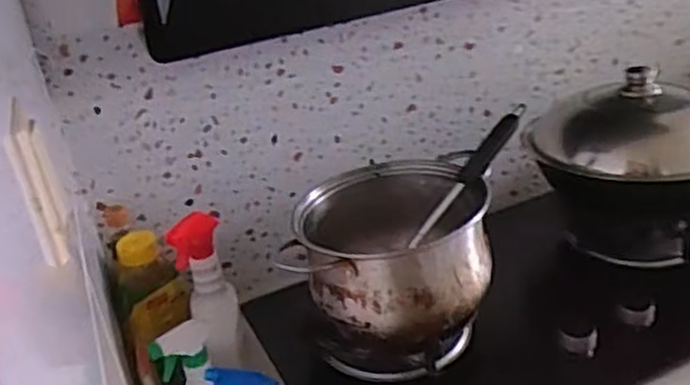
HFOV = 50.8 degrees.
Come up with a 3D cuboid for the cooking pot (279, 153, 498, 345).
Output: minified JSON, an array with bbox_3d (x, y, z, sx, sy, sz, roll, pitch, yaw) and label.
[{"bbox_3d":[0.062,0.072,0.905,0.227,0.135,0.205,-6,27,2],"label":"cooking pot"}]

